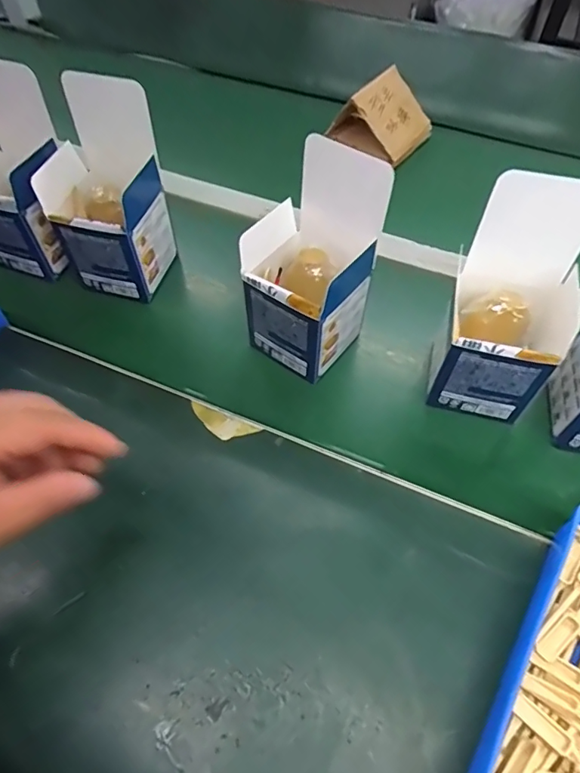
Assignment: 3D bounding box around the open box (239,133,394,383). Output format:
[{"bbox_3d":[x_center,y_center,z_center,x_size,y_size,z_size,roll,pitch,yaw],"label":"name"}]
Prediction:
[{"bbox_3d":[0.018,-0.102,0.438,0.096,0.178,0.098,32,62,19],"label":"open box"}]

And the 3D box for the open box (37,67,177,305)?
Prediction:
[{"bbox_3d":[-0.183,-0.188,0.490,0.108,0.179,0.116,13,57,8],"label":"open box"}]

